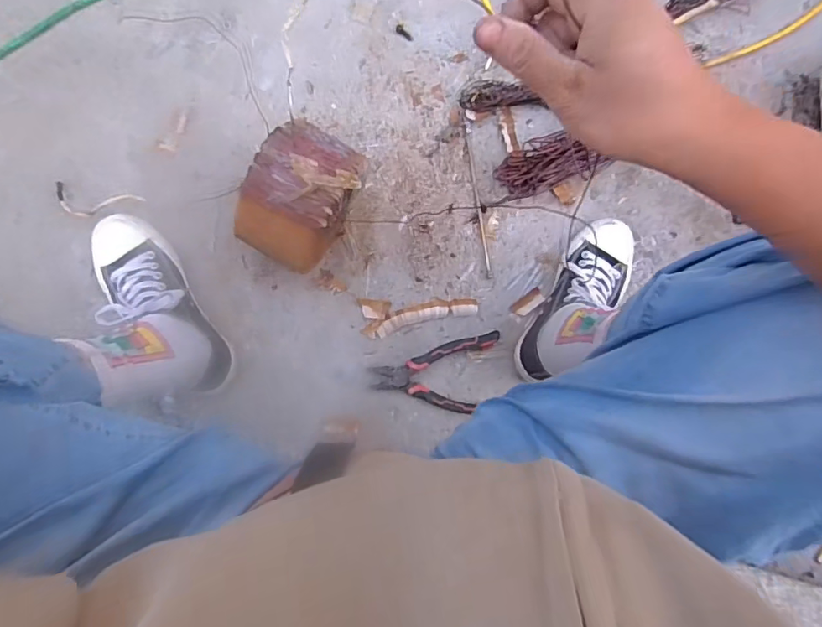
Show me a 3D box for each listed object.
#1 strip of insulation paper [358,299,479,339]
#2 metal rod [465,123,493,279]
[{"bbox_3d":[0.012,0.006,0.725,0.161,0.004,0.052,0,87,-7],"label":"strip of insulation paper"},{"bbox_3d":[0.097,-0.163,0.746,0.009,0.004,0.225,-8,88,-7],"label":"metal rod"}]

